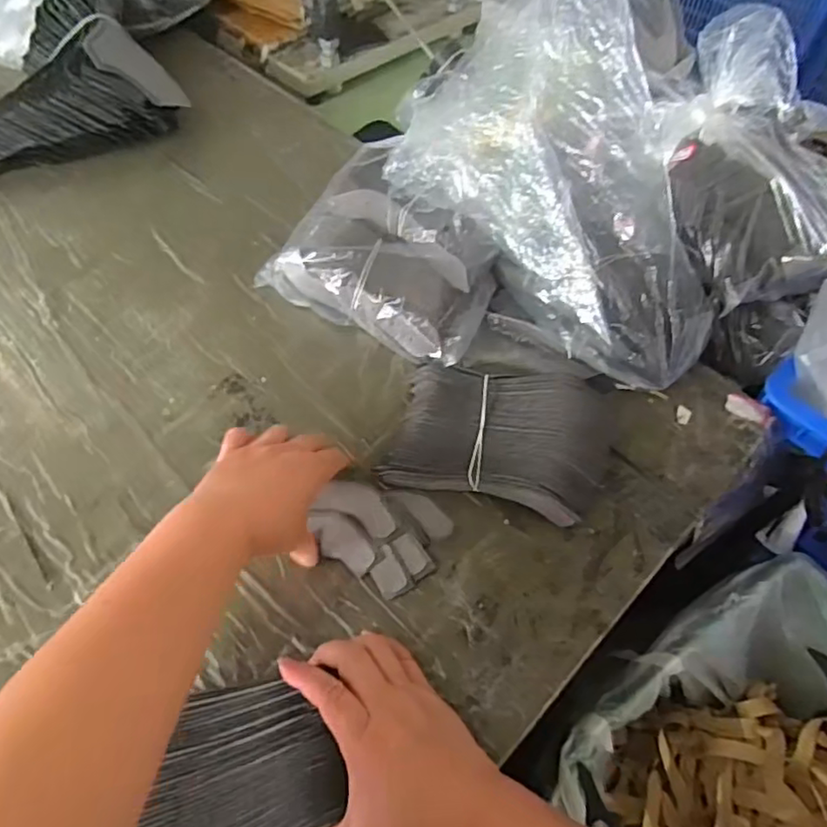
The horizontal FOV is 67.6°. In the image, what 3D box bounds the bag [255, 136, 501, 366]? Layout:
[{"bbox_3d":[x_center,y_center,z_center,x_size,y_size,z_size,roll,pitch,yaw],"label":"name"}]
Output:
[{"bbox_3d":[-0.024,-0.158,0.604,0.221,0.103,0.164,25,60,13],"label":"bag"}]

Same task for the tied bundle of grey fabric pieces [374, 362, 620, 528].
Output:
[{"bbox_3d":[0.077,0.020,0.523,0.180,0.041,0.120,13,58,6],"label":"tied bundle of grey fabric pieces"}]

